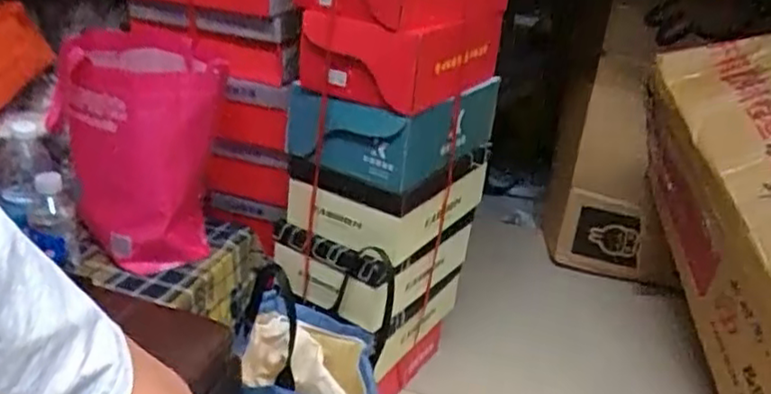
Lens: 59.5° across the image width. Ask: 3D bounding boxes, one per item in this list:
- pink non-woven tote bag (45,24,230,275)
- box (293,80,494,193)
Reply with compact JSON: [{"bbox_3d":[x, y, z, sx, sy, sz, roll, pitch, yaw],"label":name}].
[{"bbox_3d":[-0.366,-0.078,1.026,0.193,0.344,0.151,18,29,27],"label":"pink non-woven tote bag"},{"bbox_3d":[0.013,-0.128,1.095,0.262,0.132,0.267,21,30,31],"label":"box"}]

